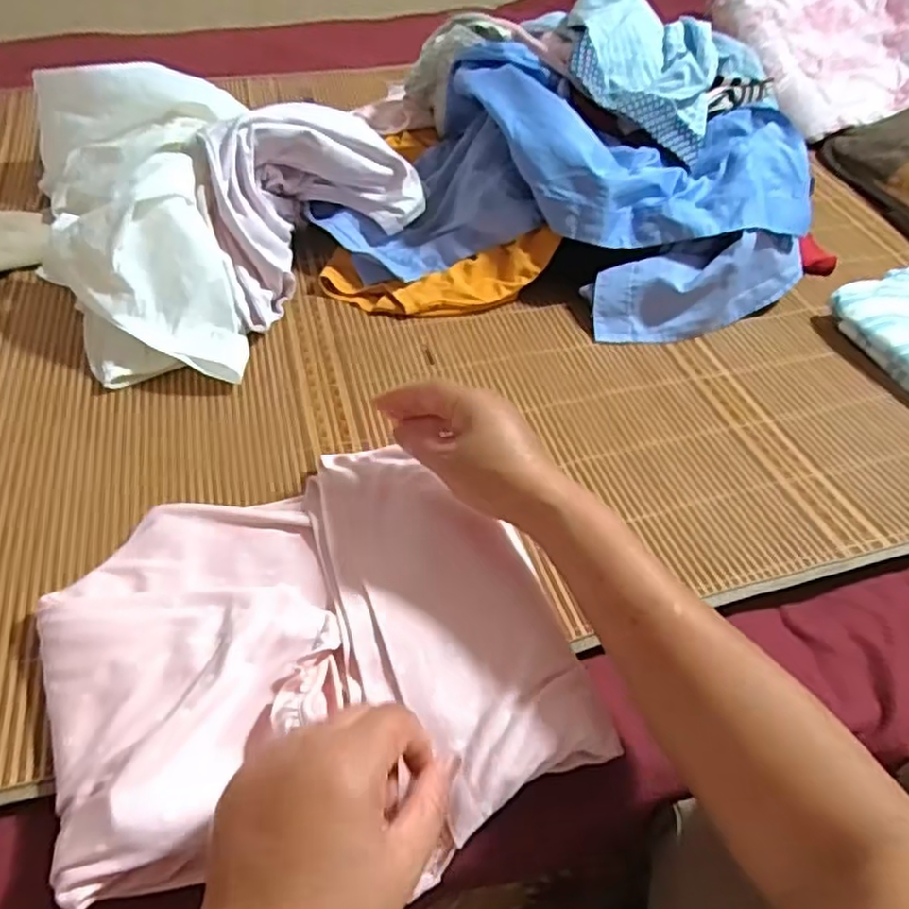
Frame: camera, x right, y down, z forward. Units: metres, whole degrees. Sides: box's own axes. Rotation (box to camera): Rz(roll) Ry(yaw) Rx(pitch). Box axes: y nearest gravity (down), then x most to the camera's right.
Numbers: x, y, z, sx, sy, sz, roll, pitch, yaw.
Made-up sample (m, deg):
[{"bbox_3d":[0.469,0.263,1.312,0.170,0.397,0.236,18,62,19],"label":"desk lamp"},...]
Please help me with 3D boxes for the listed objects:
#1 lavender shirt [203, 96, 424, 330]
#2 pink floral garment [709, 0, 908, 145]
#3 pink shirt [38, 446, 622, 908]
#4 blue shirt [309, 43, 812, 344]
[{"bbox_3d":[-0.150,-0.252,0.688,0.132,0.135,0.243,36,56,24],"label":"lavender shirt"},{"bbox_3d":[0.648,-0.681,1.098,0.365,0.137,0.442,-5,50,-7],"label":"pink floral garment"},{"bbox_3d":[-0.089,0.112,0.421,0.287,0.036,0.266,-17,53,-18],"label":"pink shirt"},{"bbox_3d":[0.121,-0.286,0.728,0.491,0.151,0.290,18,51,13],"label":"blue shirt"}]

